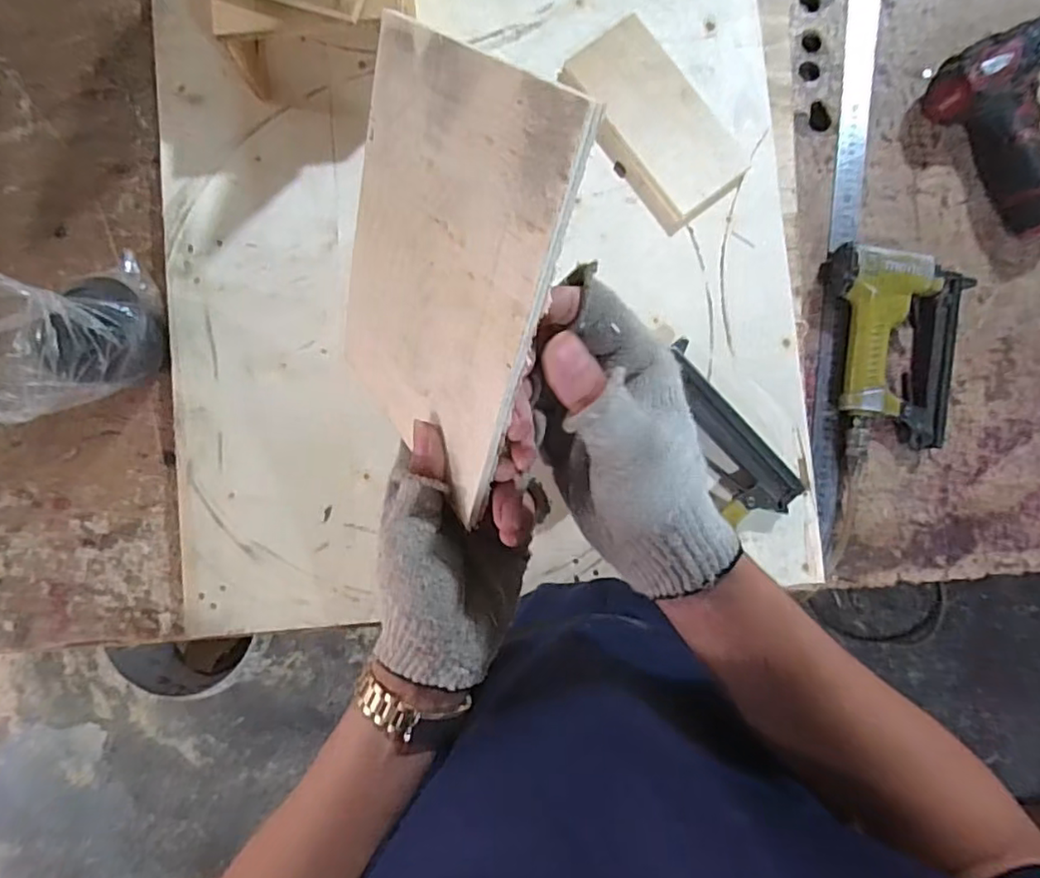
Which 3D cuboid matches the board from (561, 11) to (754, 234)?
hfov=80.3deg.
[{"bbox_3d":[0.135,-0.326,0.632,0.104,0.021,0.204,-37,87,-1],"label":"board"}]

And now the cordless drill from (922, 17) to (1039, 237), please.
[{"bbox_3d":[0.555,-0.335,0.648,0.178,0.056,0.204,-27,87,-1],"label":"cordless drill"}]

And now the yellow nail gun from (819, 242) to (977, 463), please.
[{"bbox_3d":[0.381,-0.090,0.638,0.137,0.042,0.199,9,88,1],"label":"yellow nail gun"}]

